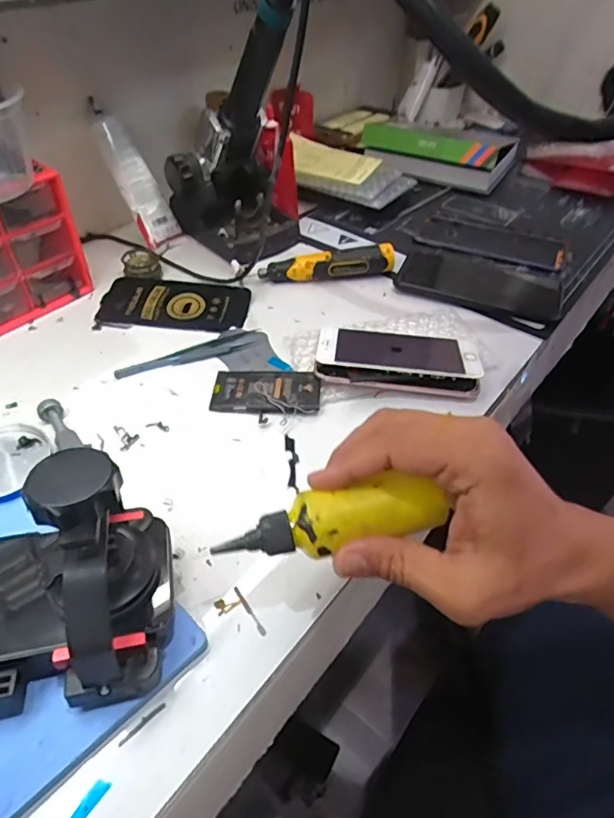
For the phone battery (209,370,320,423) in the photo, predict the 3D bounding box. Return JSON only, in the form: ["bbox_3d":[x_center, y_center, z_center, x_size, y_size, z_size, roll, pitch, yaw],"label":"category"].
[{"bbox_3d":[-0.033,-0.014,0.428,0.085,0.007,0.049,2,47,6],"label":"phone battery"}]

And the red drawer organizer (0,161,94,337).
[{"bbox_3d":[-0.293,-0.153,0.484,0.103,0.117,0.127,30,52,24],"label":"red drawer organizer"}]

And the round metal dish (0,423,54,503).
[{"bbox_3d":[-0.216,0.036,0.365,0.058,0.007,0.063,2,50,-3],"label":"round metal dish"}]

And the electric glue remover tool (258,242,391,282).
[{"bbox_3d":[0.022,-0.154,0.554,0.138,0.025,0.027,-8,47,-10],"label":"electric glue remover tool"}]

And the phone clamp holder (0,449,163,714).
[{"bbox_3d":[-0.148,0.088,0.253,0.147,0.123,0.091,-3,46,-5],"label":"phone clamp holder"}]

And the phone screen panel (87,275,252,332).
[{"bbox_3d":[-0.130,-0.104,0.521,0.143,0.007,0.077,3,46,1],"label":"phone screen panel"}]

